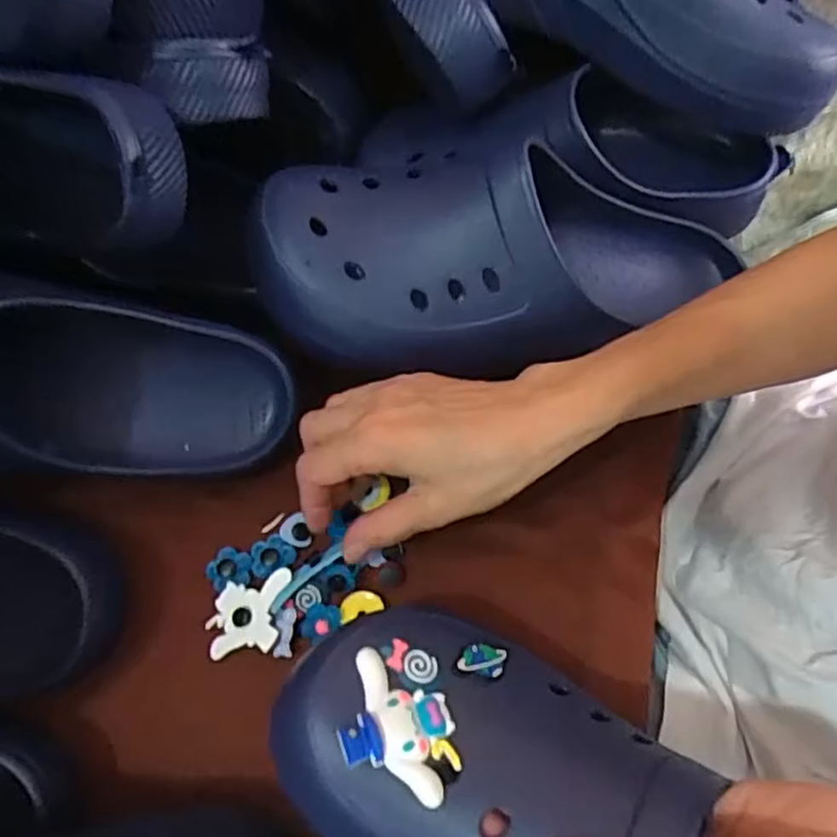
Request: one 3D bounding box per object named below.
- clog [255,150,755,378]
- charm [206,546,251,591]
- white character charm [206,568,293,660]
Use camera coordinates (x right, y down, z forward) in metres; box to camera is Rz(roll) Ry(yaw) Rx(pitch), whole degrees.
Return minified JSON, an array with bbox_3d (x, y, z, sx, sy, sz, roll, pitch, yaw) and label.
[{"bbox_3d":[0.055,-0.093,0.380,0.280,0.087,0.117,-4,66,-16],"label":"clog"},{"bbox_3d":[-0.104,0.083,0.377,0.024,0.004,0.023,-1,67,2],"label":"charm"},{"bbox_3d":[-0.091,0.103,0.364,0.047,0.007,0.039,-12,66,16],"label":"white character charm"}]

